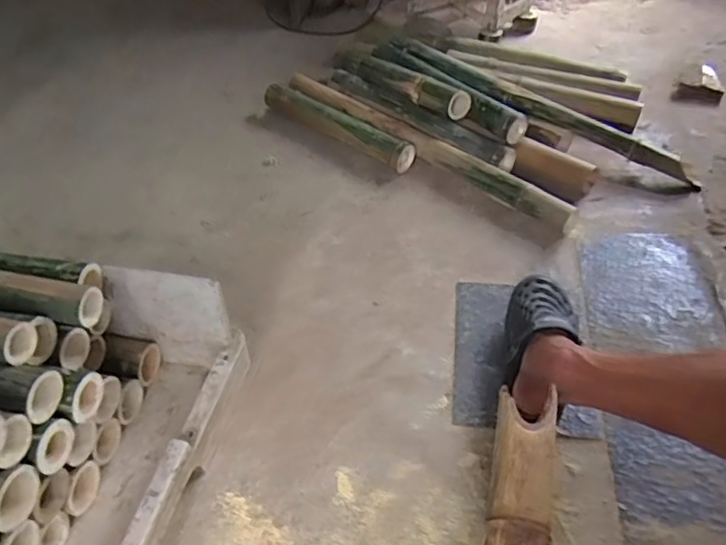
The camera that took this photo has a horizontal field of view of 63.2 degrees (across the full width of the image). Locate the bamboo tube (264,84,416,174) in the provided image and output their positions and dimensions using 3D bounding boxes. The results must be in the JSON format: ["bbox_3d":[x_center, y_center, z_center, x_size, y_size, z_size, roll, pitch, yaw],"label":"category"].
[{"bbox_3d":[-0.059,-0.352,1.414,0.434,0.067,0.063,31,52,29],"label":"bamboo tube"}]

